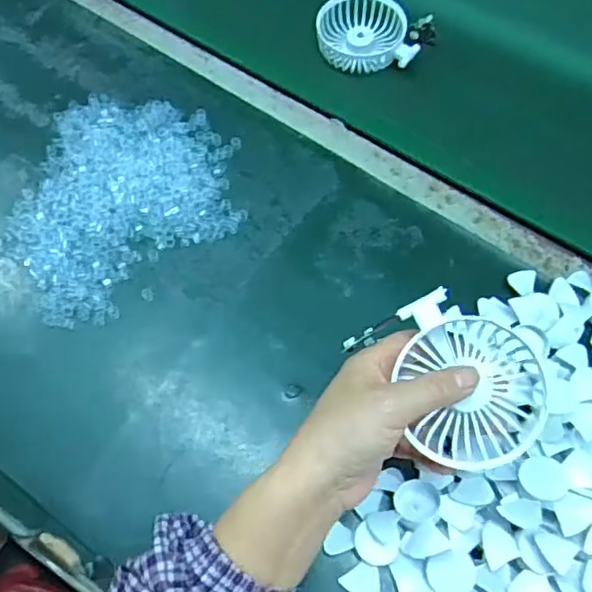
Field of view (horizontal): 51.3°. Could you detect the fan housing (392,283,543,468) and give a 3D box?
[{"bbox_3d":[0.105,0.048,0.377,0.078,0.035,0.103,-20,82,17],"label":"fan housing"}]

